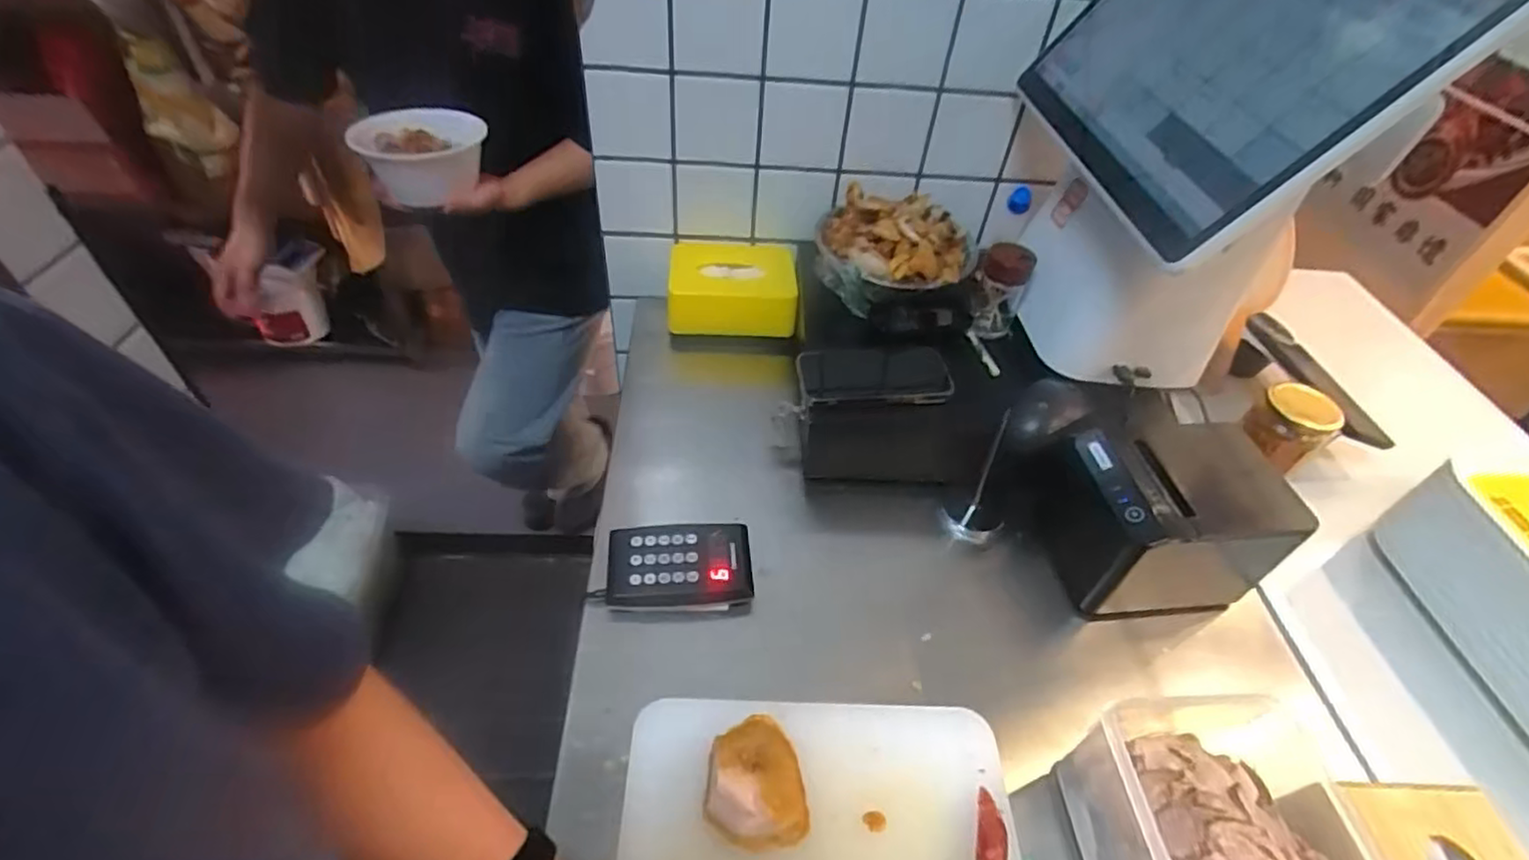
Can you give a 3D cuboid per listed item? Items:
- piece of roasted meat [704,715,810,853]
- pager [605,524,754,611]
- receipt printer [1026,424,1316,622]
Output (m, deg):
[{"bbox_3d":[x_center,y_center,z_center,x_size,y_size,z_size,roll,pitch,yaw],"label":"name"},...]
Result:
[{"bbox_3d":[-0.007,0.250,0.475,0.067,0.032,0.078,0,46,-6],"label":"piece of roasted meat"},{"bbox_3d":[-0.077,0.126,0.621,0.130,0.028,0.078,-2,47,-8],"label":"pager"},{"bbox_3d":[0.361,0.076,0.626,0.149,0.133,0.137,-1,46,-7],"label":"receipt printer"}]

